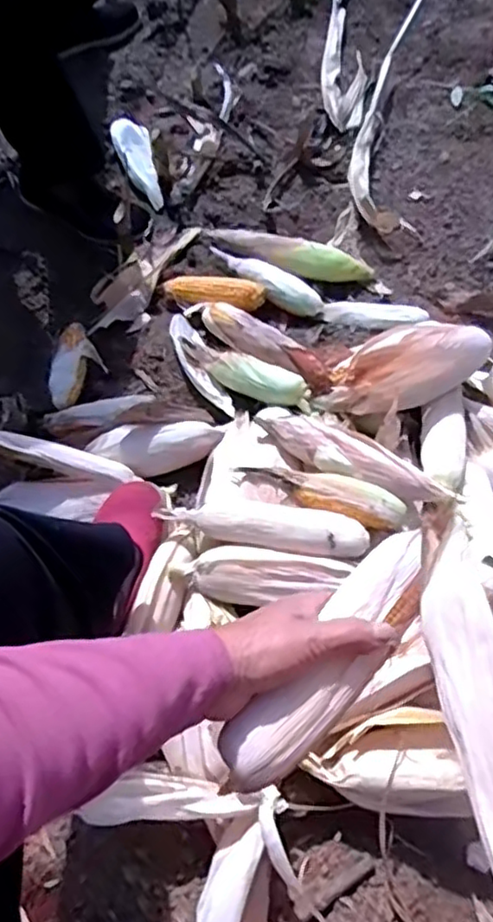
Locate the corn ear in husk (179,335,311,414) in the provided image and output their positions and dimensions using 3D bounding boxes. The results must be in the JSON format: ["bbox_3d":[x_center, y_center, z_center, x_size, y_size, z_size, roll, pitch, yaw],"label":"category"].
[{"bbox_3d":[-0.009,-0.128,0.957,0.238,0.042,0.052,29,68,36],"label":"corn ear in husk"}]

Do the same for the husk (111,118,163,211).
[{"bbox_3d":[-0.202,-0.569,1.271,0.069,0.033,0.209,-22,79,-7],"label":"husk"}]

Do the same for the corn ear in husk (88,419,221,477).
[{"bbox_3d":[-0.120,-0.014,0.897,0.176,0.056,0.066,-10,64,-2],"label":"corn ear in husk"}]

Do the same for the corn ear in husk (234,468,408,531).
[{"bbox_3d":[0.087,0.034,0.799,0.204,0.041,0.051,23,68,13],"label":"corn ear in husk"}]

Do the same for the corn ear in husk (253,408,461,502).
[{"bbox_3d":[0.127,-0.003,0.826,0.271,0.059,0.076,35,71,18],"label":"corn ear in husk"}]

